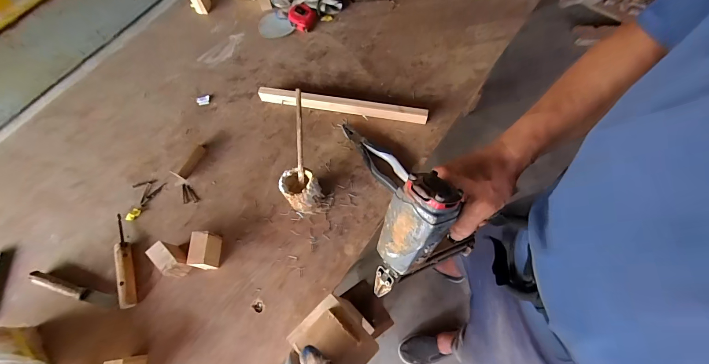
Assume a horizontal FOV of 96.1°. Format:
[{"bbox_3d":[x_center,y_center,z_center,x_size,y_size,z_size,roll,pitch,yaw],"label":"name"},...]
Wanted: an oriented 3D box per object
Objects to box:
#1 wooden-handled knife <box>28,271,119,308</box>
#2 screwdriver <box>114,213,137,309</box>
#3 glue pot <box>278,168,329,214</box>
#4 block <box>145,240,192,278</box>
[{"bbox_3d":[-0.521,0.202,0.592,0.175,0.025,0.022,14,72,7],"label":"wooden-handled knife"},{"bbox_3d":[-0.442,0.148,0.611,0.031,0.025,0.183,-23,71,-6],"label":"screwdriver"},{"bbox_3d":[-0.095,0.021,0.605,0.063,0.088,0.079,-40,74,-11],"label":"glue pot"},{"bbox_3d":[-0.339,0.143,0.588,0.061,0.060,0.032,43,77,15],"label":"block"}]

